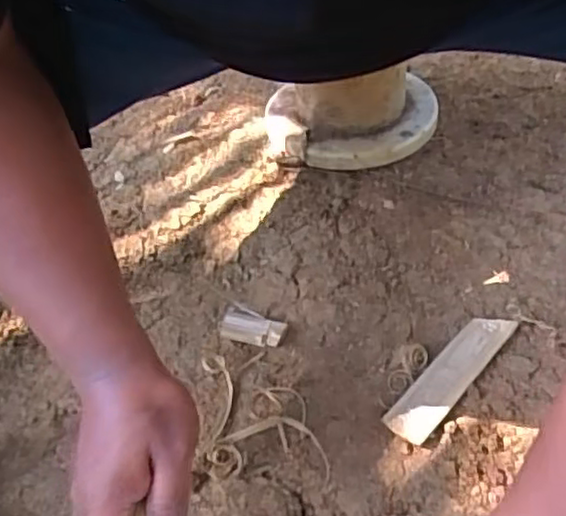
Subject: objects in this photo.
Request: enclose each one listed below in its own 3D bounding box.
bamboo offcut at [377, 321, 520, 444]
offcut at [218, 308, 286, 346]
[{"bbox_3d":[0.140,0.097,0.560,0.037,0.012,0.144,32,58,31],"label":"bamboo offcut"},{"bbox_3d":[-0.029,0.062,0.601,0.058,0.018,0.037,8,49,14],"label":"offcut"}]

